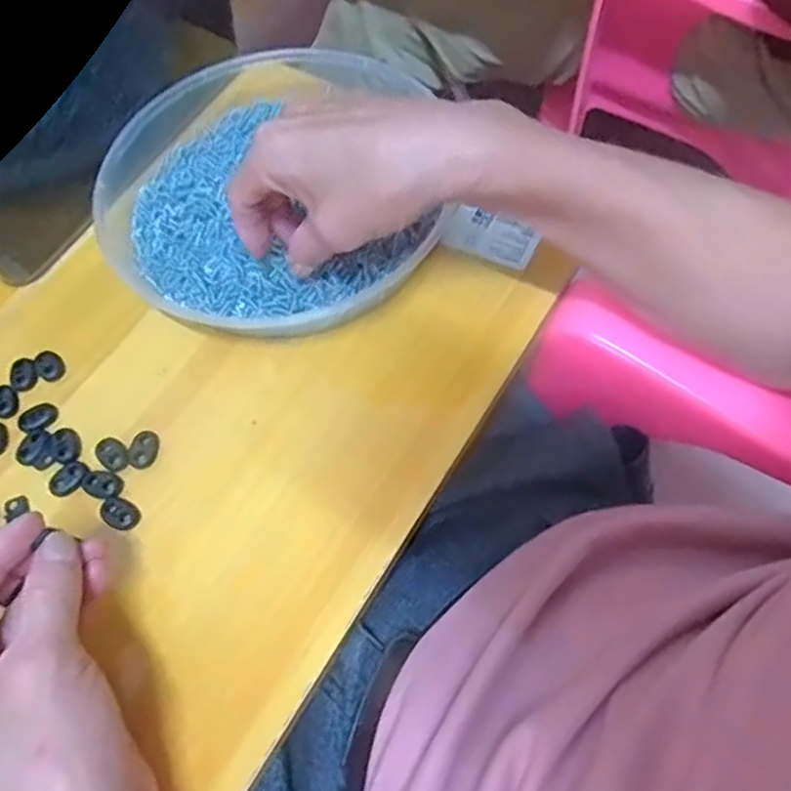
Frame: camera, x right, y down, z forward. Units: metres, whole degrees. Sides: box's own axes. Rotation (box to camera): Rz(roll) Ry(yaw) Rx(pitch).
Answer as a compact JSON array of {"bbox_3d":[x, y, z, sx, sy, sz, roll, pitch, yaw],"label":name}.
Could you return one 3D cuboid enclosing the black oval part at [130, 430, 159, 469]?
[{"bbox_3d":[-0.142,0.030,0.388,0.014,0.004,0.022,1,63,5],"label":"black oval part"}]

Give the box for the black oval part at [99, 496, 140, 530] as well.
[{"bbox_3d":[-0.150,0.064,0.376,0.023,0.004,0.015,26,68,17],"label":"black oval part"}]

